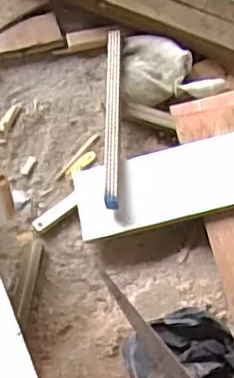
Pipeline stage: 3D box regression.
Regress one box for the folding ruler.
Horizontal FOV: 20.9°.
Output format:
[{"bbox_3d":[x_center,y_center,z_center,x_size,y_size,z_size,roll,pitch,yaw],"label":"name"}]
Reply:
[{"bbox_3d":[-0.006,-0.112,0.912,0.021,0.022,0.304,1,62,-1],"label":"folding ruler"}]

